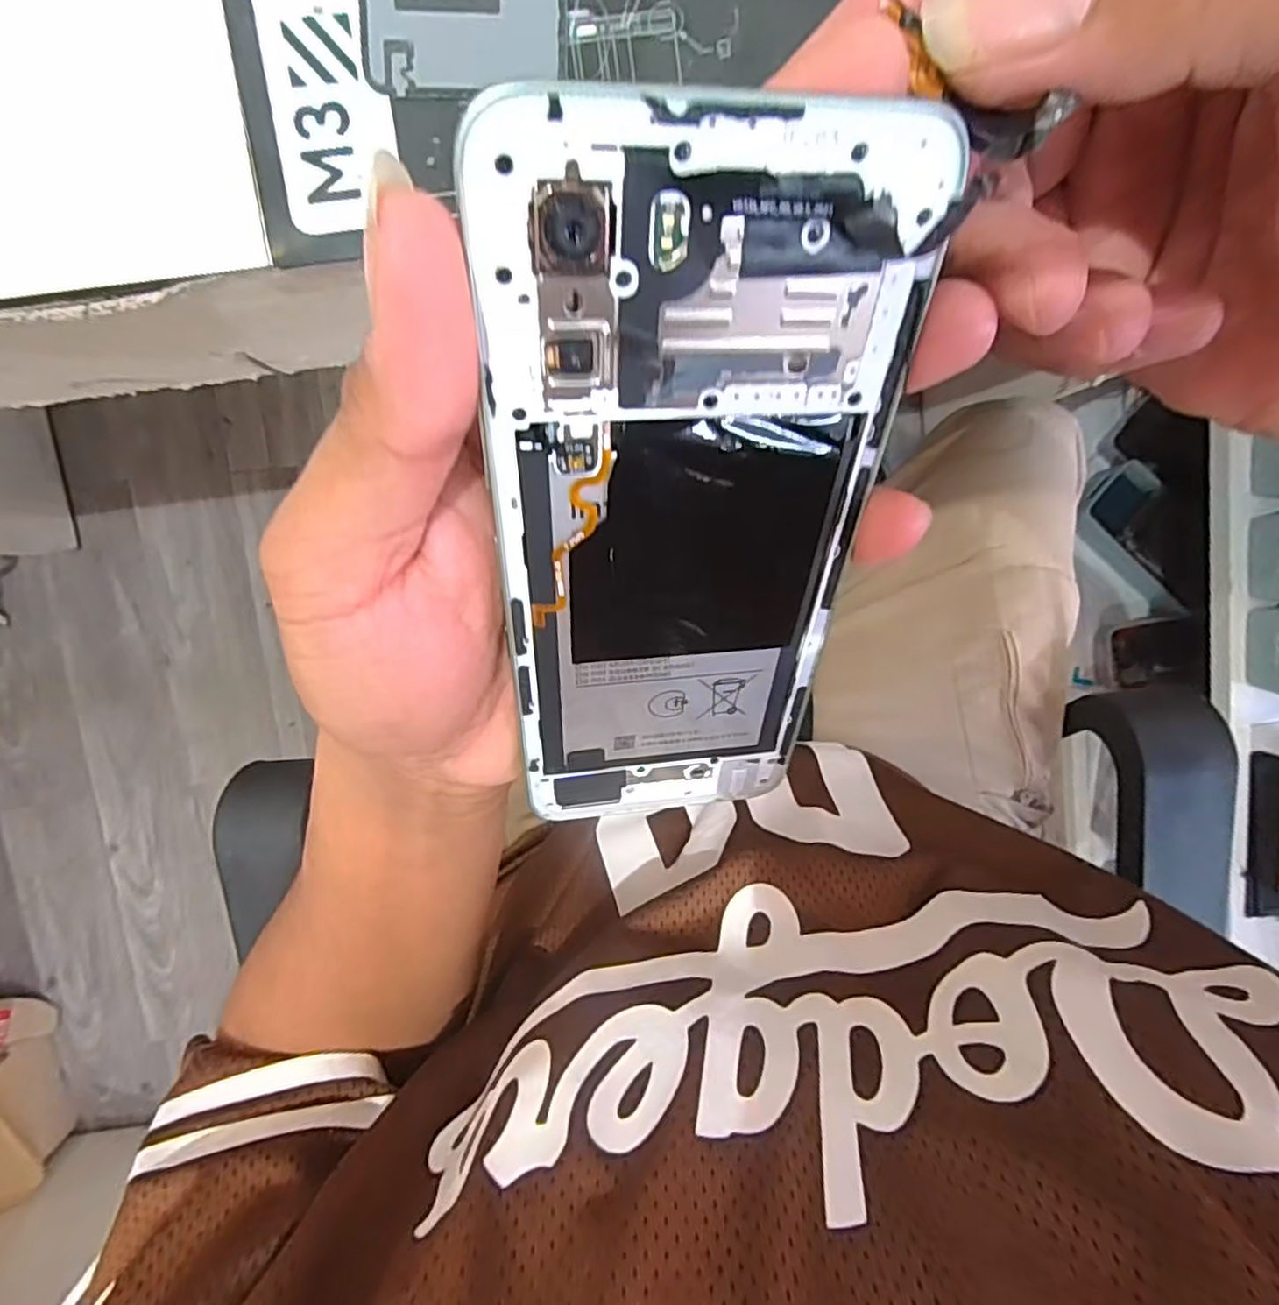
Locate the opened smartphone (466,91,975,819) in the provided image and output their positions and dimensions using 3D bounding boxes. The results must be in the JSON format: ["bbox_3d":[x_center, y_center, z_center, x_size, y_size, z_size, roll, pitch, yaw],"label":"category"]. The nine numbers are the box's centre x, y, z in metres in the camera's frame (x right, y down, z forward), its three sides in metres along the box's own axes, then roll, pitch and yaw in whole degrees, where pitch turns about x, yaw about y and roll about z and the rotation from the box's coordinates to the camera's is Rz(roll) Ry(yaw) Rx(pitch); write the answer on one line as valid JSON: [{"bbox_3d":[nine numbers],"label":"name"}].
[{"bbox_3d":[0.010,-0.015,0.145,0.074,0.004,0.161,-5,133,-8],"label":"opened smartphone"}]

